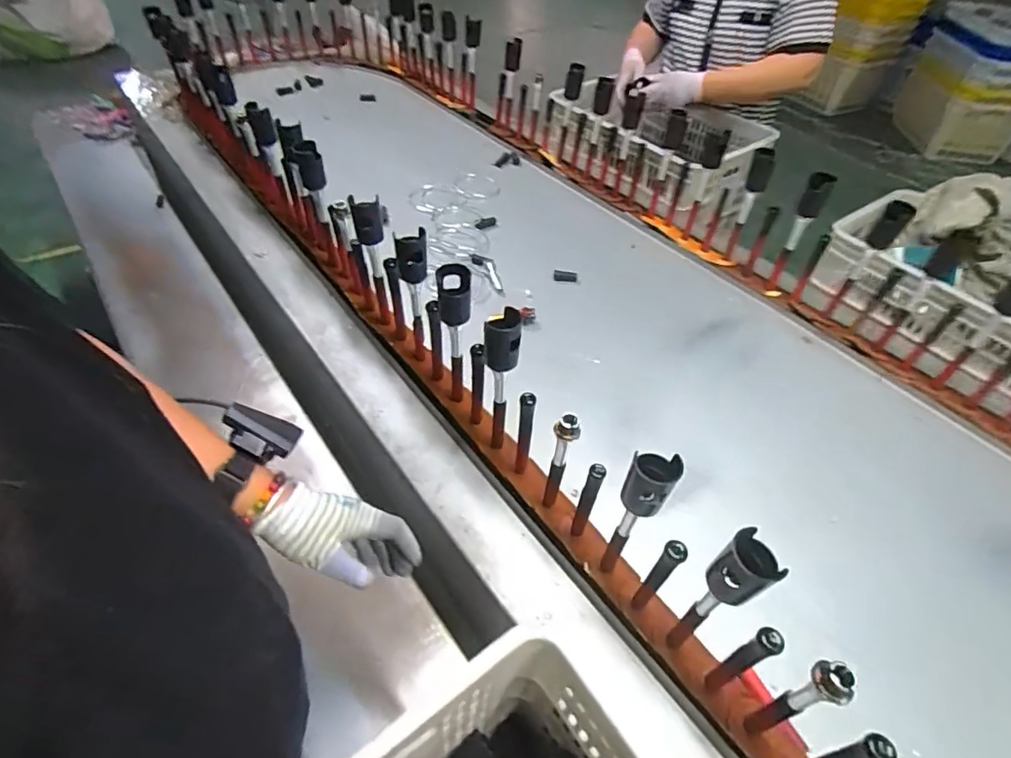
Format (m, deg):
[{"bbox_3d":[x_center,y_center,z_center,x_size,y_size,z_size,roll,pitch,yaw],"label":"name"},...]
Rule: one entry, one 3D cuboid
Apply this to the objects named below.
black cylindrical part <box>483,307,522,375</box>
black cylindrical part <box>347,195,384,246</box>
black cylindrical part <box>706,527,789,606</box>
[{"bbox_3d":[-0.003,-0.048,0.603,0.040,0.071,0.045,4,47,-1],"label":"black cylindrical part"},{"bbox_3d":[-0.198,-0.224,0.762,0.041,0.062,0.042,2,47,-3],"label":"black cylindrical part"},{"bbox_3d":[0.193,0.156,0.429,0.036,0.053,0.040,-27,54,-26],"label":"black cylindrical part"}]

